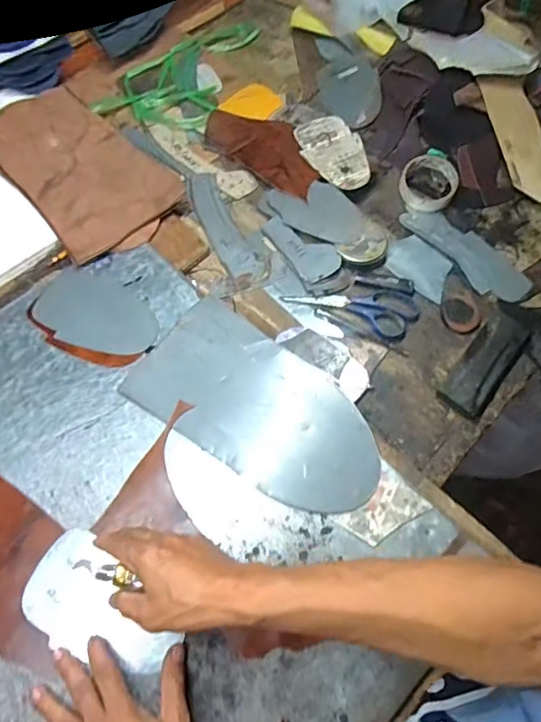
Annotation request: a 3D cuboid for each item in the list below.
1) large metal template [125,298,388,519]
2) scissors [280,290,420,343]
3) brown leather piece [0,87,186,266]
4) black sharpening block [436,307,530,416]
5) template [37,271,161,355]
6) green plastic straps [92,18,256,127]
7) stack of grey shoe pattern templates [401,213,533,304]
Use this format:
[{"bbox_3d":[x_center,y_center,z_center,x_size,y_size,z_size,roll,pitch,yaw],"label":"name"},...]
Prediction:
[{"bbox_3d":[-0.011,0.051,0.579,0.302,0.008,0.159,32,70,16],"label":"large metal template"},{"bbox_3d":[0.110,-0.079,0.665,0.173,0.007,0.078,21,67,7],"label":"scissors"},{"bbox_3d":[-0.287,-0.282,0.728,0.181,0.032,0.307,-41,74,-18],"label":"brown leather piece"},{"bbox_3d":[0.277,0.000,0.629,0.056,0.021,0.169,38,70,13],"label":"black sharpening block"},{"bbox_3d":[-0.223,-0.063,0.643,0.166,0.004,0.103,18,64,8],"label":"template"},{"bbox_3d":[-0.155,-0.523,0.887,0.181,0.031,0.332,16,67,4],"label":"green plastic straps"},{"bbox_3d":[0.292,-0.165,0.739,0.078,0.005,0.206,-32,66,-16],"label":"stack of grey shoe pattern templates"}]

